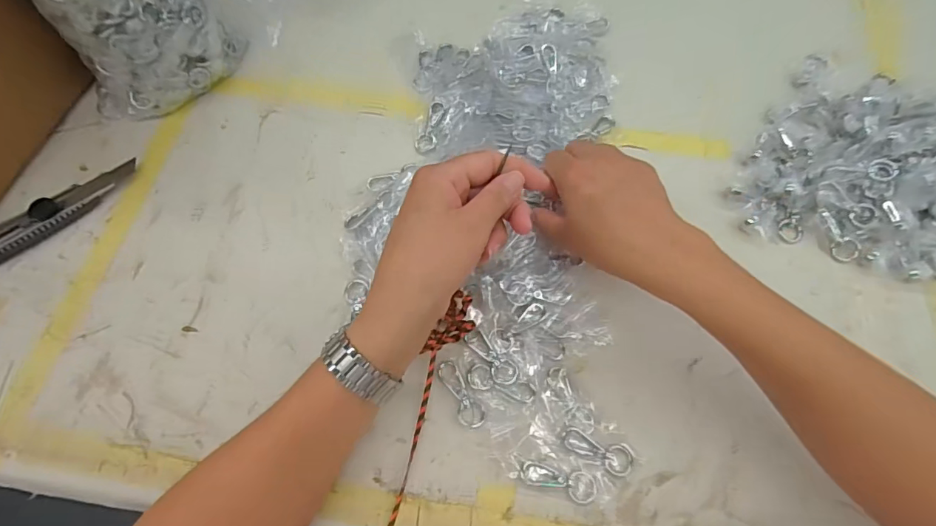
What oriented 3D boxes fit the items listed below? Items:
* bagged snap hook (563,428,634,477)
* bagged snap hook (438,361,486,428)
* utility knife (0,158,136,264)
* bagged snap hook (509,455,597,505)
[{"bbox_3d":[0.101,0.146,0.363,0.056,0.004,0.024,15,65,6],"label":"bagged snap hook"},{"bbox_3d":[-0.006,0.105,0.380,0.020,0.004,0.057,-25,67,-12],"label":"bagged snap hook"},{"bbox_3d":[-0.393,-0.044,0.439,0.165,0.017,0.042,-33,69,-16],"label":"utility knife"},{"bbox_3d":[0.064,0.162,0.354,0.064,0.007,0.020,16,65,7],"label":"bagged snap hook"}]

